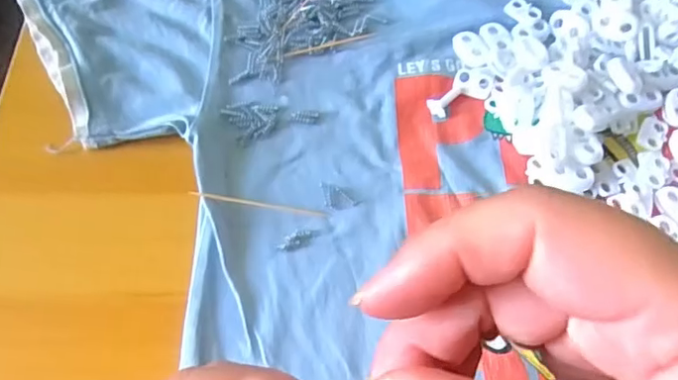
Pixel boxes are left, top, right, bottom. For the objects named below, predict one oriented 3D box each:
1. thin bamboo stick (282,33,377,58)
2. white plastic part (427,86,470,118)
[{"bbox_3d":[-0.004,-0.078,0.297,0.051,0.004,0.004,-18,67,-8],"label":"thin bamboo stick"},{"bbox_3d":[0.054,-0.046,0.282,0.024,0.004,0.011,-40,71,-16],"label":"white plastic part"}]

